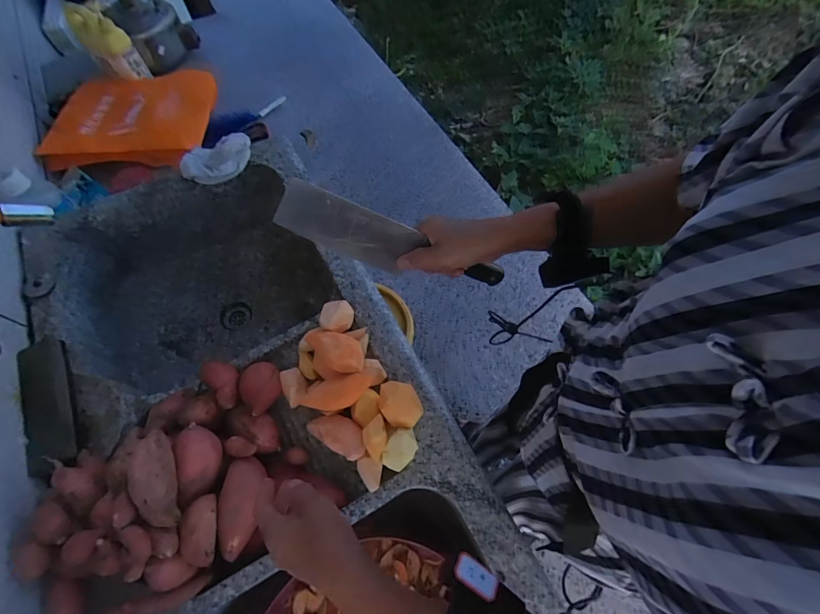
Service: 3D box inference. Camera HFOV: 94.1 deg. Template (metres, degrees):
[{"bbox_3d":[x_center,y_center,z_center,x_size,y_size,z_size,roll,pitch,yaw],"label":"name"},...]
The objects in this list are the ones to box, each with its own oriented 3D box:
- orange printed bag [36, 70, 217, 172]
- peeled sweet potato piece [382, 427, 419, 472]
[{"bbox_3d":[-0.714,-0.500,1.002,0.379,0.053,0.346,-4,64,-1],"label":"orange printed bag"},{"bbox_3d":[-0.015,0.199,0.538,0.045,0.038,0.059,34,70,16],"label":"peeled sweet potato piece"}]

